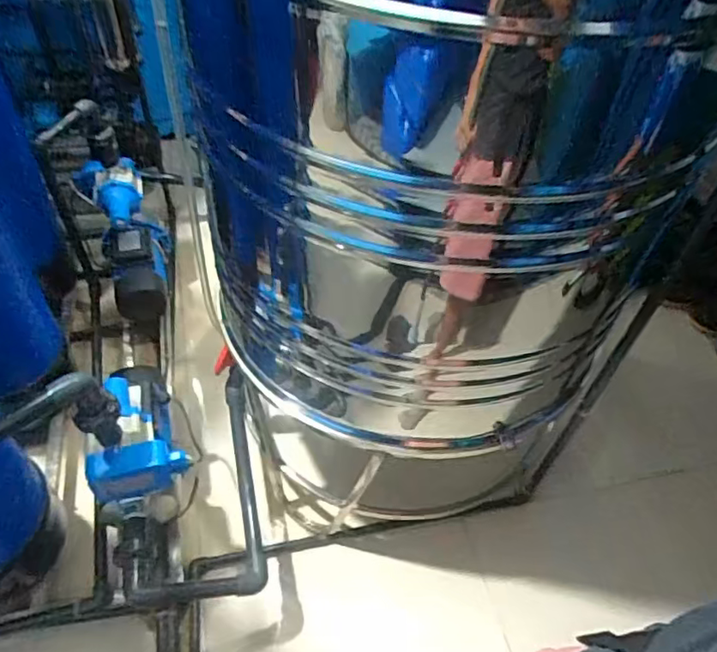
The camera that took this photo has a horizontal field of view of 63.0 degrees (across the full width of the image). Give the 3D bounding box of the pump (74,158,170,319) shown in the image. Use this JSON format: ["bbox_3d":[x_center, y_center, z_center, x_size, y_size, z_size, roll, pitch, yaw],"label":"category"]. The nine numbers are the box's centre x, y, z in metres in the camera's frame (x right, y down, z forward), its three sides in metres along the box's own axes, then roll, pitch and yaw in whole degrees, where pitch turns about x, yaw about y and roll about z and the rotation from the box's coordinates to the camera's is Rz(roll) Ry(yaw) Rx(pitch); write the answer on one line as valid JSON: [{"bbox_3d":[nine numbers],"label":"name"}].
[{"bbox_3d":[-0.578,-0.220,1.485,0.178,0.400,0.154,-15,17,-17],"label":"pump"}]

